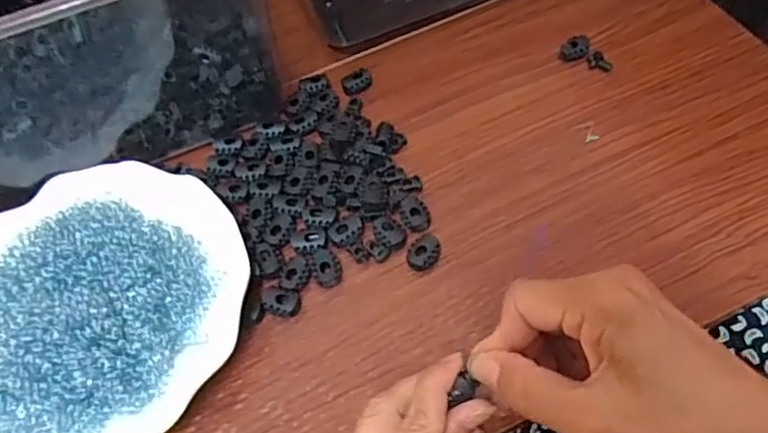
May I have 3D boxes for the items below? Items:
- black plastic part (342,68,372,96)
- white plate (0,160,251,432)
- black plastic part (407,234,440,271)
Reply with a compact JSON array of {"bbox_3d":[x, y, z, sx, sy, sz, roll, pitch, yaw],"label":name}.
[{"bbox_3d":[-0.019,-0.099,0.442,0.023,0.010,0.011,-33,60,-21],"label":"black plastic part"},{"bbox_3d":[-0.170,0.045,0.345,0.169,0.020,0.175,0,54,1],"label":"white plate"},{"bbox_3d":[0.024,0.022,0.362,0.019,0.011,0.019,2,54,3],"label":"black plastic part"}]

